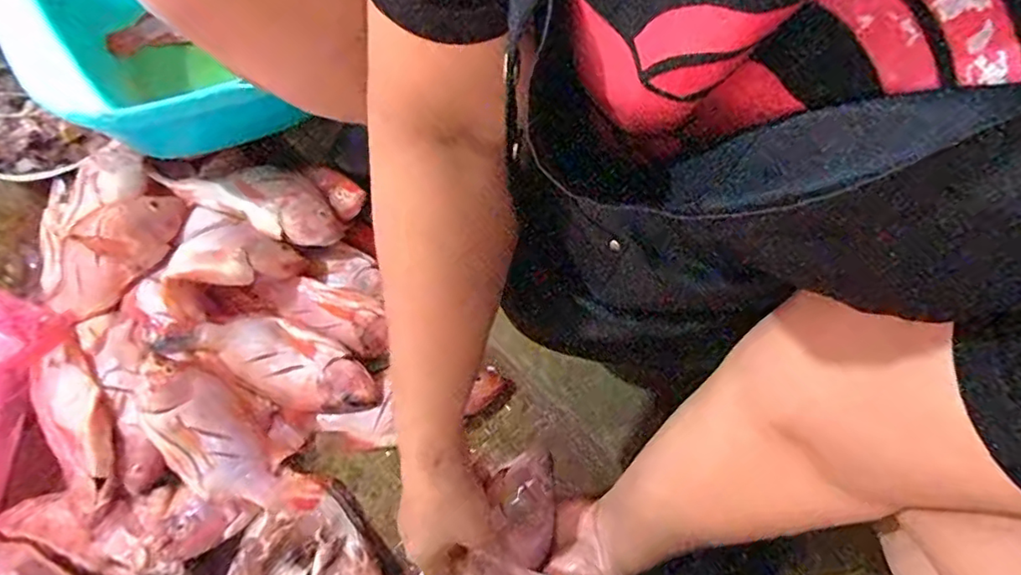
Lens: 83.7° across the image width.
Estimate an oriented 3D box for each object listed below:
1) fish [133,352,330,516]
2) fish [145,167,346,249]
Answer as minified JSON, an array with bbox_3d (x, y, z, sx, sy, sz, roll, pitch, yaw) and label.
[{"bbox_3d":[-0.275,0.150,0.546,0.202,0.038,0.074,46,78,-7],"label":"fish"},{"bbox_3d":[-0.279,-0.105,0.603,0.217,0.035,0.070,23,75,7],"label":"fish"}]

